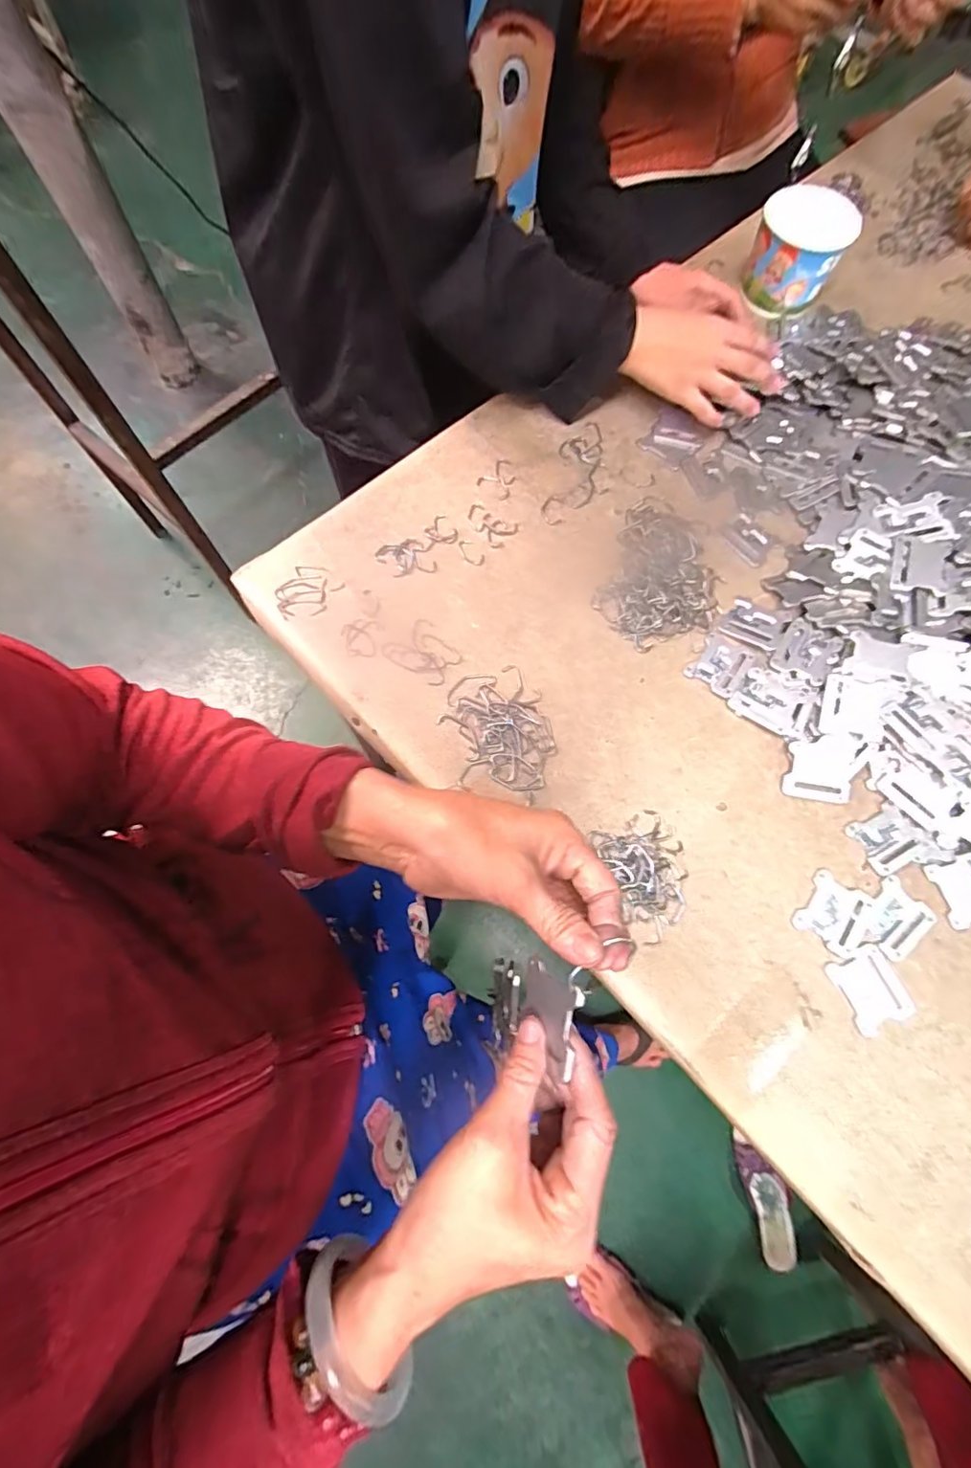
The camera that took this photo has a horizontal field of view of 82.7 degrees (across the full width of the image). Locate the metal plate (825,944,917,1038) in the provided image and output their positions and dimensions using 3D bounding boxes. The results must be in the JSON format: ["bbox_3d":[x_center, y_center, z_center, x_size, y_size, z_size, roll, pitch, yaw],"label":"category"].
[{"bbox_3d":[0.276,0.183,0.394,0.045,0.004,0.050,-21,73,-9],"label":"metal plate"}]

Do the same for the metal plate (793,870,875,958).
[{"bbox_3d":[0.260,0.133,0.411,0.044,0.004,0.051,36,74,10],"label":"metal plate"}]

